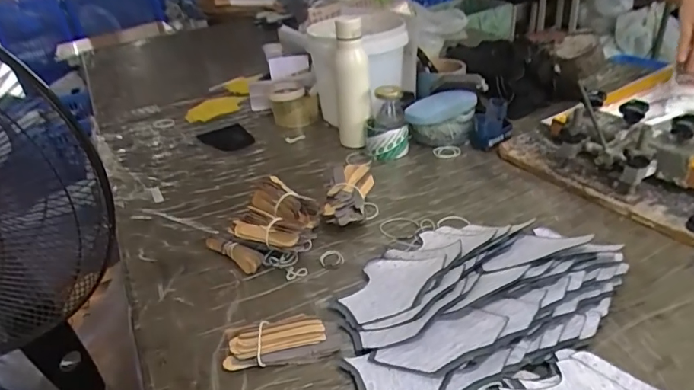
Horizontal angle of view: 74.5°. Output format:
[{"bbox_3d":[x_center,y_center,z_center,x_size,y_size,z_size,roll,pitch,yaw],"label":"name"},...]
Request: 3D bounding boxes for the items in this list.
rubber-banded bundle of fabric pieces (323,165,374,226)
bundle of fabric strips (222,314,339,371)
[{"bbox_3d":[0.007,0.001,0.718,0.073,0.051,0.133,-1,33,9],"label":"rubber-banded bundle of fabric pieces"},{"bbox_3d":[-0.072,0.156,0.494,0.117,0.020,0.053,-9,33,-4],"label":"bundle of fabric strips"}]

